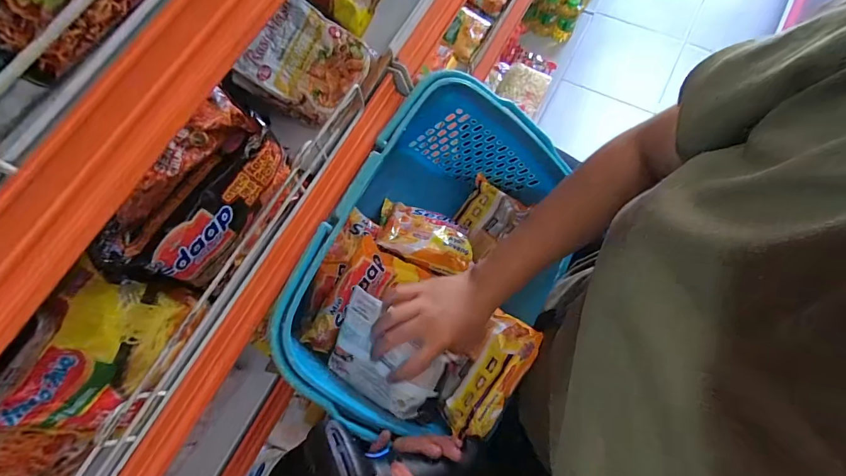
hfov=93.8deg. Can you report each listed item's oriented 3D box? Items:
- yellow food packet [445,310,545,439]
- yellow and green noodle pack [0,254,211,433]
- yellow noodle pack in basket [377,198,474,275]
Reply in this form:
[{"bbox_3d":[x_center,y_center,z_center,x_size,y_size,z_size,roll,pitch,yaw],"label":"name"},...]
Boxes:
[{"bbox_3d":[0.076,0.154,0.450,0.024,0.075,0.136,36,86,-26],"label":"yellow food packet"},{"bbox_3d":[-0.215,0.078,0.266,0.028,0.091,0.107,27,77,39],"label":"yellow and green noodle pack"},{"bbox_3d":[0.004,-0.005,0.561,0.133,0.028,0.098,18,48,-8],"label":"yellow noodle pack in basket"}]

